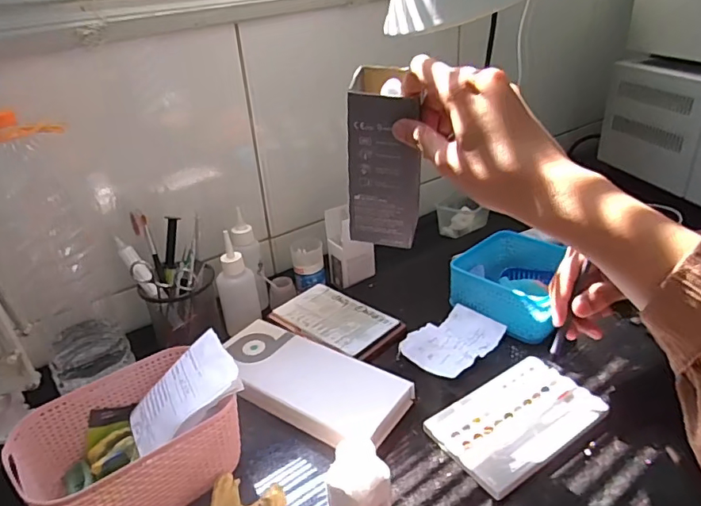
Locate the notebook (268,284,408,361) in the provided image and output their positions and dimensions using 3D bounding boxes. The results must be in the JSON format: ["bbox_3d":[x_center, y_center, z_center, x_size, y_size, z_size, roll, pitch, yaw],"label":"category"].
[{"bbox_3d":[-0.021,0.084,0.634,0.161,0.014,0.096,22,38,38],"label":"notebook"}]

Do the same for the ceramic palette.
[{"bbox_3d":[0.155,0.151,0.478,0.152,0.013,0.096,-21,34,-29],"label":"ceramic palette"}]

